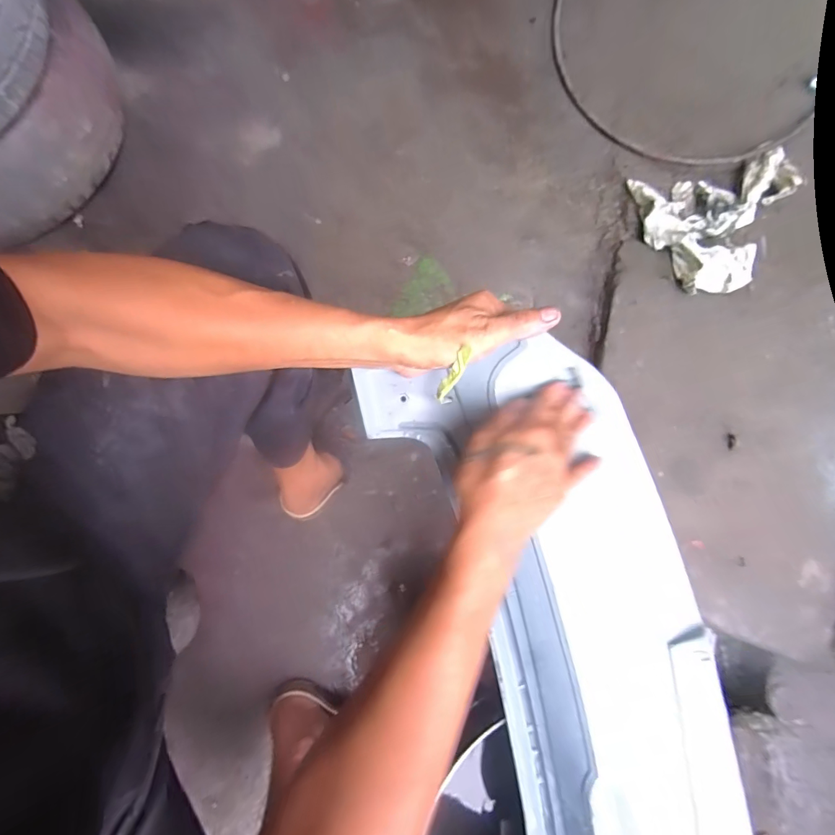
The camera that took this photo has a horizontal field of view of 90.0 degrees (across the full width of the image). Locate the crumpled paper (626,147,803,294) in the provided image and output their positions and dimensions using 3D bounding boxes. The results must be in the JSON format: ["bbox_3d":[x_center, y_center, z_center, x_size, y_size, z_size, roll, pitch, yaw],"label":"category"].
[{"bbox_3d":[0.630,-0.410,0.858,0.318,0.055,0.300,-20,81,-7],"label":"crumpled paper"}]

